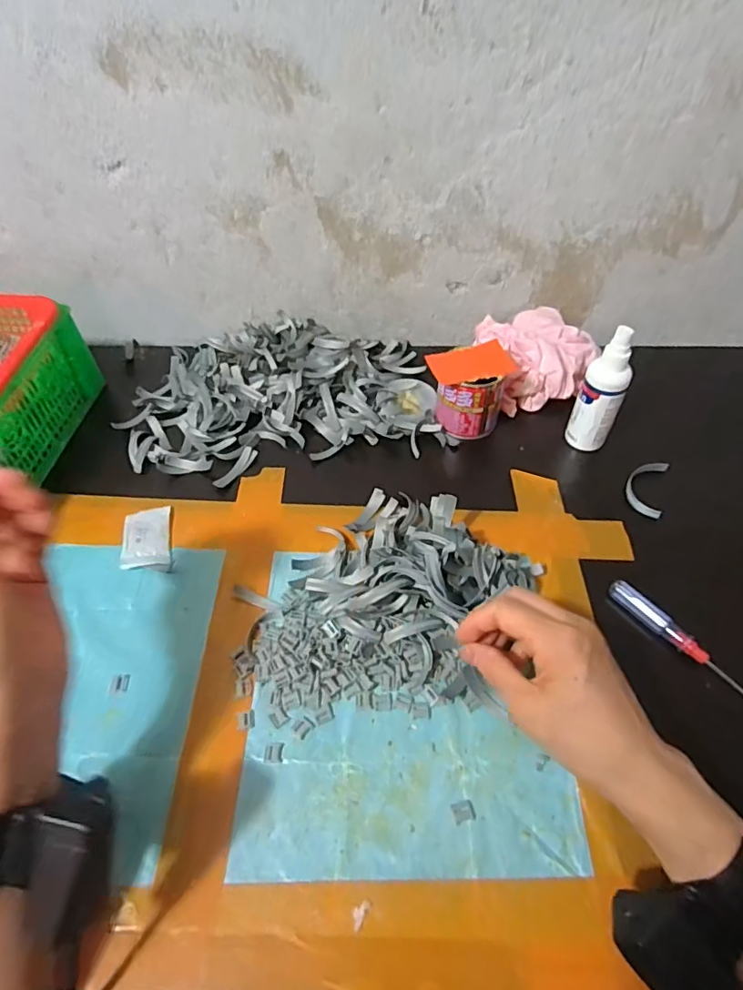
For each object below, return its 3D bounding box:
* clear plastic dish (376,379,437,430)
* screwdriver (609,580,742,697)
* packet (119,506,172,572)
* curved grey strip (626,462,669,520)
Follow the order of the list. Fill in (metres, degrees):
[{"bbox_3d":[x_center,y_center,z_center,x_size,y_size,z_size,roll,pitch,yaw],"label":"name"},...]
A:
[{"bbox_3d":[0.038,-0.098,0.585,0.063,0.012,0.077,4,49,4],"label":"clear plastic dish"},{"bbox_3d":[0.234,0.109,0.417,0.013,0.021,0.119,-27,54,-21],"label":"screwdriver"},{"bbox_3d":[-0.198,0.039,0.480,0.040,0.008,0.073,-12,50,-9],"label":"packet"},{"bbox_3d":[0.260,-0.006,0.518,0.031,0.013,0.069,18,52,16],"label":"curved grey strip"}]

